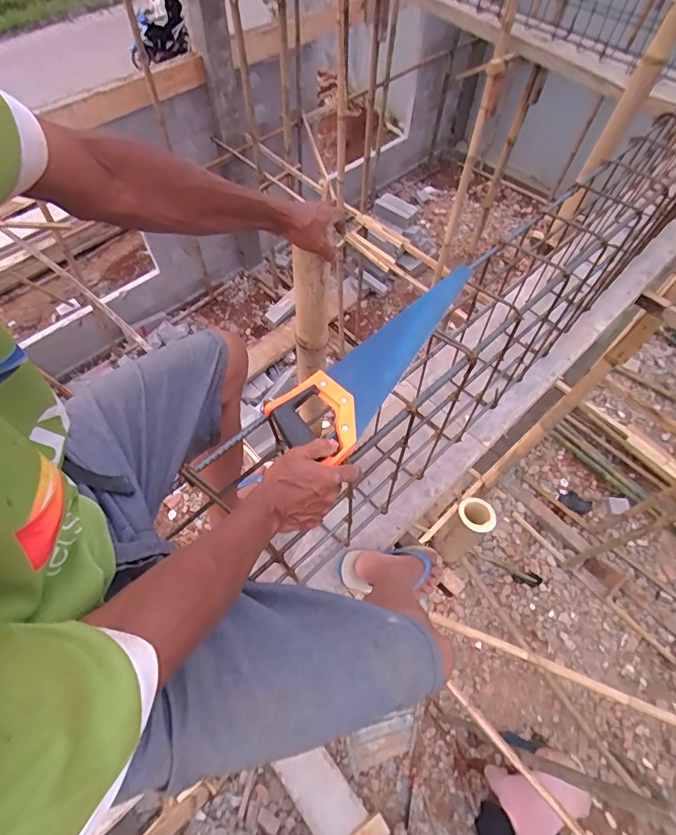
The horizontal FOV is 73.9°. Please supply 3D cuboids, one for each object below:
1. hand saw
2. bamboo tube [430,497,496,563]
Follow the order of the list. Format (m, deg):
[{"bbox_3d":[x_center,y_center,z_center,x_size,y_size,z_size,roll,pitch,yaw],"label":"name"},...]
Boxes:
[{"bbox_3d":[0.069,-0.098,0.645,0.115,0.033,0.384,36,64,17],"label":"hand saw"},{"bbox_3d":[0.269,0.251,0.984,0.075,0.236,0.073,1,60,-2],"label":"bamboo tube"}]

